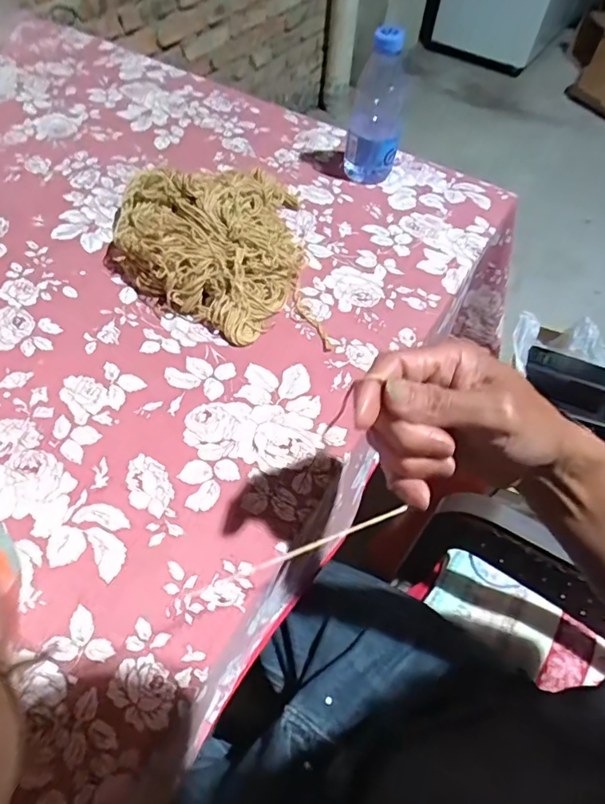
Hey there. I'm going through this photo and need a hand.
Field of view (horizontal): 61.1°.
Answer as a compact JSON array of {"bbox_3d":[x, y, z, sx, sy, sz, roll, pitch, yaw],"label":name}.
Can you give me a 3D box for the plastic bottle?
[{"bbox_3d":[0.093,-0.359,0.630,0.064,0.168,0.058,15,55,6],"label":"plastic bottle"}]

